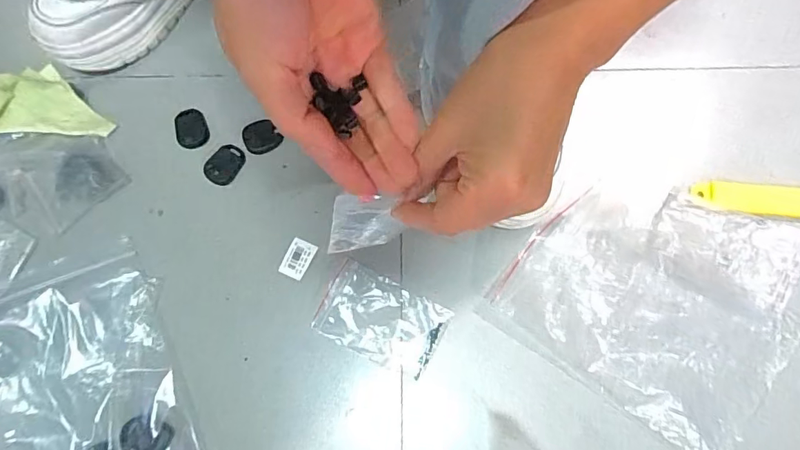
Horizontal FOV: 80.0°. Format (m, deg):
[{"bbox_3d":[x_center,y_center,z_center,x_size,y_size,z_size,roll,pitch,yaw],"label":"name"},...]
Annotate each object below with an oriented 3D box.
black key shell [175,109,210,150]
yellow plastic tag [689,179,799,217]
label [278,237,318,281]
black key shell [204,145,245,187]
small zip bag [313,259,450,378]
[{"bbox_3d":[-0.197,-0.091,0.451,0.028,0.008,0.039,-17,77,-3],"label":"black key shell"},{"bbox_3d":[0.323,-0.023,0.413,0.126,0.005,0.028,8,77,3],"label":"yellow plastic tag"},{"bbox_3d":[-0.091,0.030,0.423,0.023,0.004,0.034,26,78,6],"label":"label"},{"bbox_3d":[-0.162,-0.056,0.443,0.027,0.010,0.040,38,80,9],"label":"black key shell"},{"bbox_3d":[-0.016,0.081,0.408,0.100,0.007,0.066,26,78,7],"label":"small zip bag"}]

